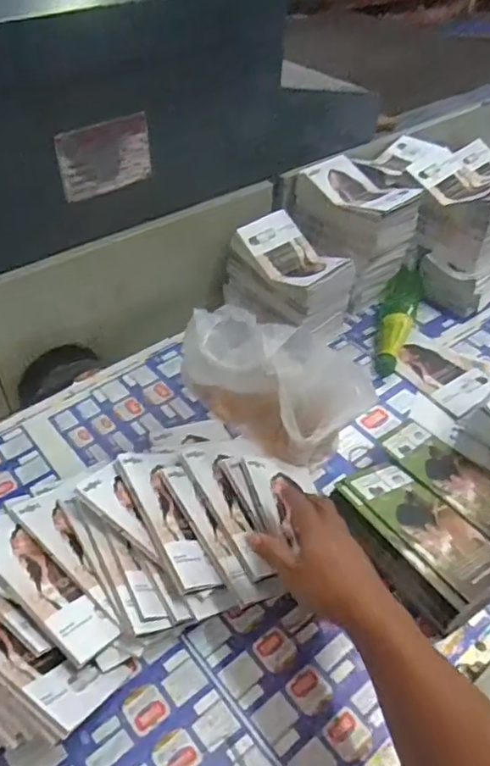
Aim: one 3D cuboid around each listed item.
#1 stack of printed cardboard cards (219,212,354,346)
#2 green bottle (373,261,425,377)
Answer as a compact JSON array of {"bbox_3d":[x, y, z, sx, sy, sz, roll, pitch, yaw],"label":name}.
[{"bbox_3d":[0.072,-0.169,0.929,0.117,0.117,0.189,-30,53,-29],"label":"stack of printed cardboard cards"},{"bbox_3d":[0.241,-0.102,0.932,0.059,0.053,0.223,15,46,13],"label":"green bottle"}]

